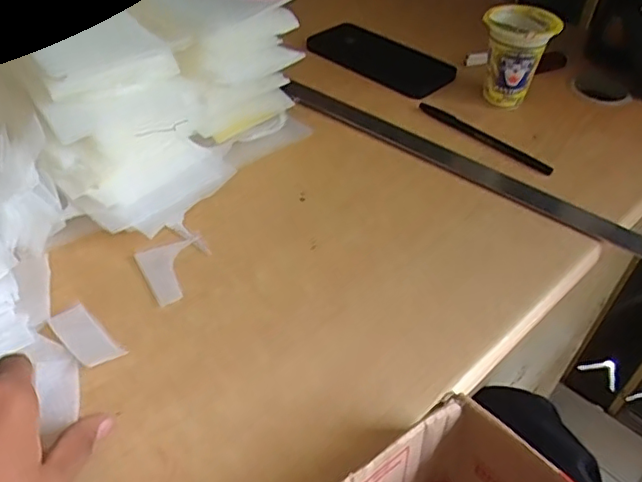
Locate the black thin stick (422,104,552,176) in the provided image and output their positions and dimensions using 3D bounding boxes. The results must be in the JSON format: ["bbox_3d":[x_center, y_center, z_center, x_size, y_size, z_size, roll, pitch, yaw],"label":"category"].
[{"bbox_3d":[0.146,-0.094,0.522,0.136,0.011,0.009,35,51,29],"label":"black thin stick"}]

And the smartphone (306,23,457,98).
[{"bbox_3d":[0.064,-0.197,0.616,0.065,0.013,0.161,-33,54,-33],"label":"smartphone"}]

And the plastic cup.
[{"bbox_3d":[0.178,-0.169,0.538,0.059,0.082,0.059,2,43,-2],"label":"plastic cup"}]

